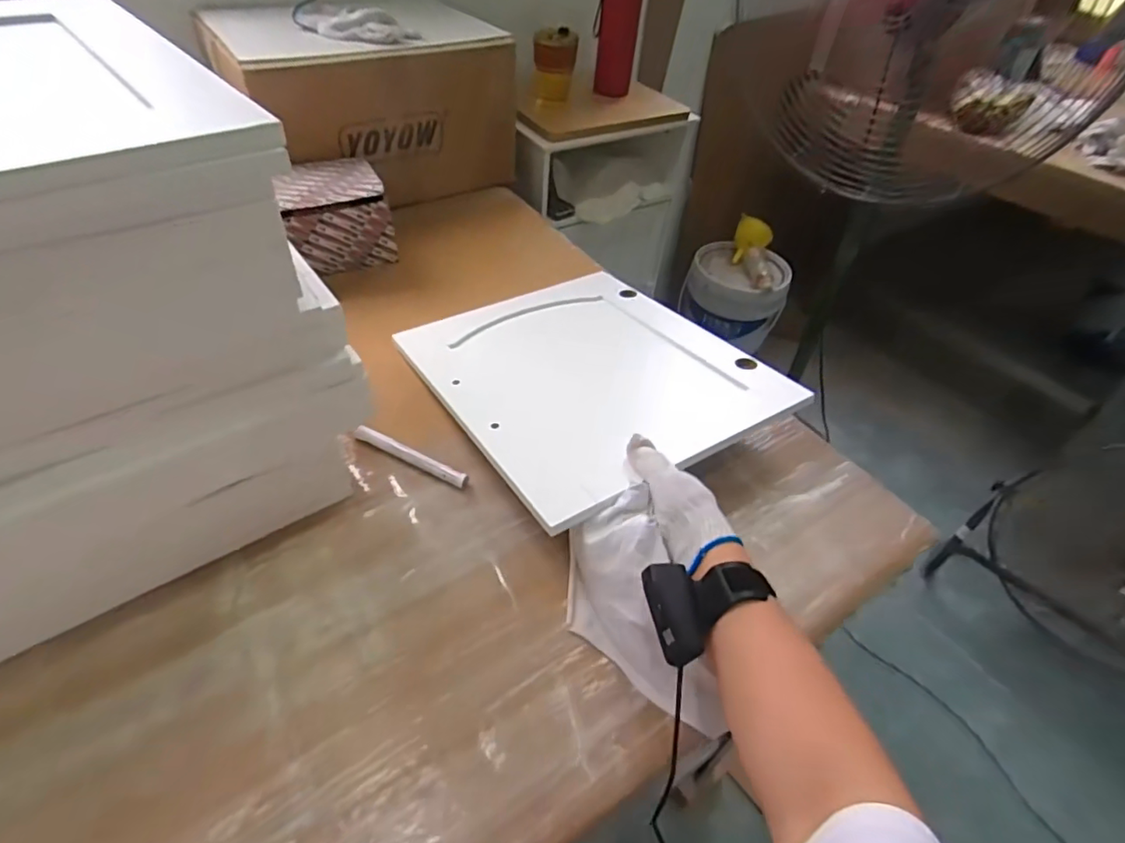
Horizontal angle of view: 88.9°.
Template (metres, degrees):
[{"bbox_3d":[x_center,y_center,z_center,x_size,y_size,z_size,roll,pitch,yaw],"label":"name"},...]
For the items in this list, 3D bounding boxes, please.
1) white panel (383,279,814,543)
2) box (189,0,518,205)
[{"bbox_3d":[0.029,-0.064,0.675,0.337,0.013,0.380,-23,44,-25],"label":"white panel"},{"bbox_3d":[-0.333,-0.534,0.981,0.430,0.262,0.276,-25,51,-27],"label":"box"}]

